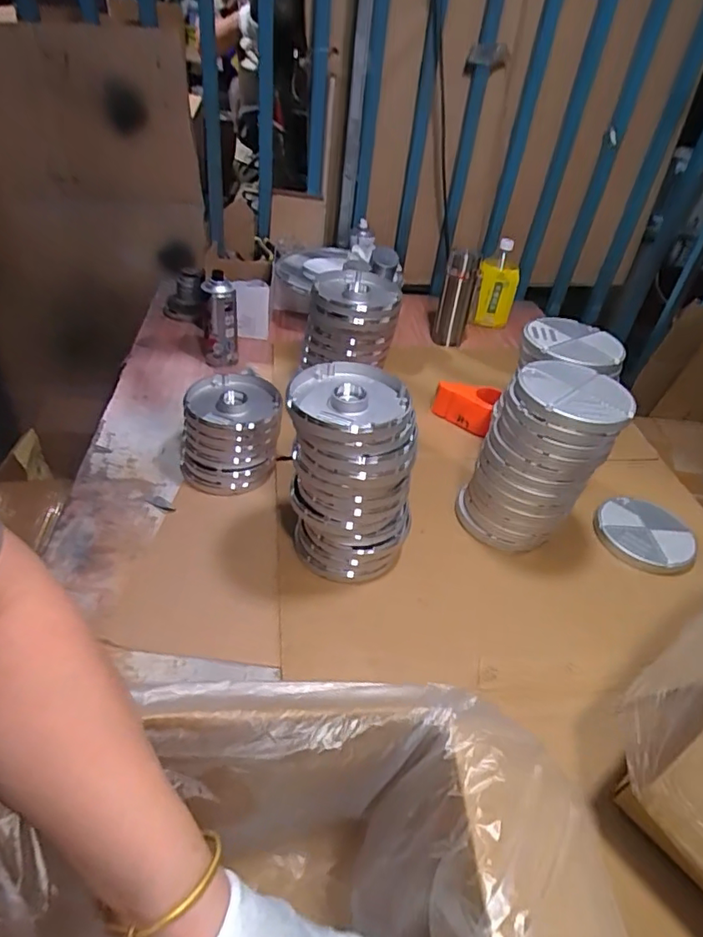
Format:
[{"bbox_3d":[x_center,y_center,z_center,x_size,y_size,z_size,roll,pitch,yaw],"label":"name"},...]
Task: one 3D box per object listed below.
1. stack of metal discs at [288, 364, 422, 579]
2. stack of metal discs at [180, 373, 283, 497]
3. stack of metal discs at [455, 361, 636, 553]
[{"bbox_3d":[0.000,0.010,0.664,0.151,0.223,0.140,9,40,2],"label":"stack of metal discs"},{"bbox_3d":[-0.178,-0.055,0.824,0.135,0.117,0.148,3,40,-6],"label":"stack of metal discs"},{"bbox_3d":[0.244,-0.008,0.725,0.148,0.233,0.133,27,44,22],"label":"stack of metal discs"}]

